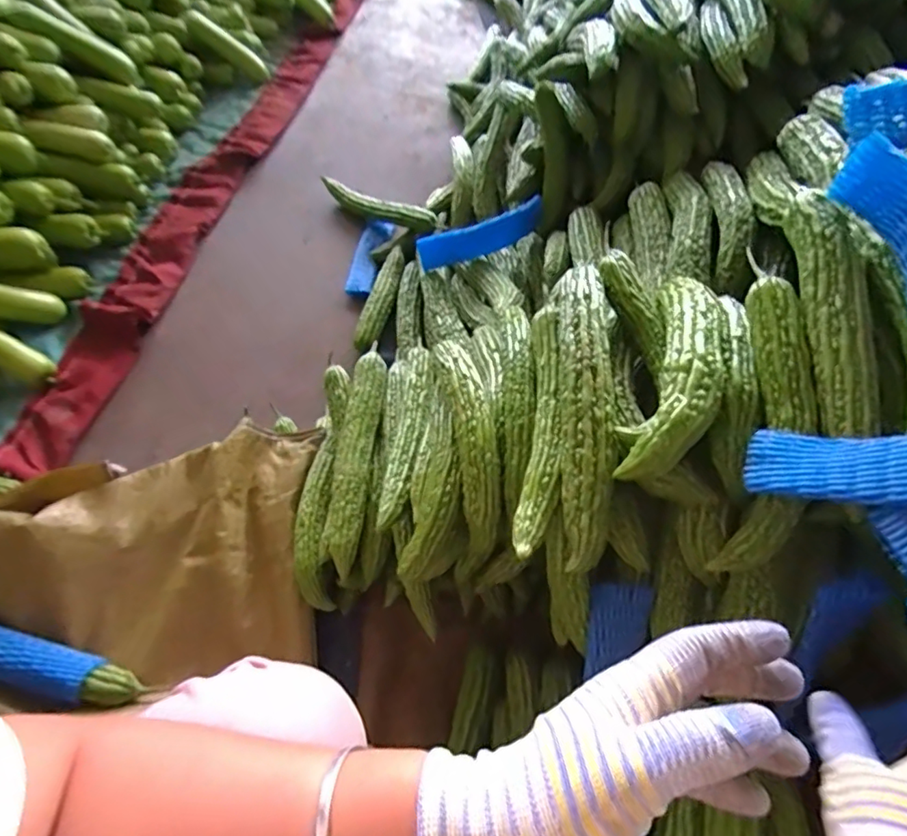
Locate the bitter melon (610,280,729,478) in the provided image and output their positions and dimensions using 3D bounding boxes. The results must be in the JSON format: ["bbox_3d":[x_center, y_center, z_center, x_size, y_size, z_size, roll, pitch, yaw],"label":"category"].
[{"bbox_3d":[0.205,-0.043,0.476,0.066,0.058,0.221,20,60,12],"label":"bitter melon"}]

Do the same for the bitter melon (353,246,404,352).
[{"bbox_3d":[-0.135,-0.230,1.039,0.058,0.058,0.236,15,59,8],"label":"bitter melon"}]

